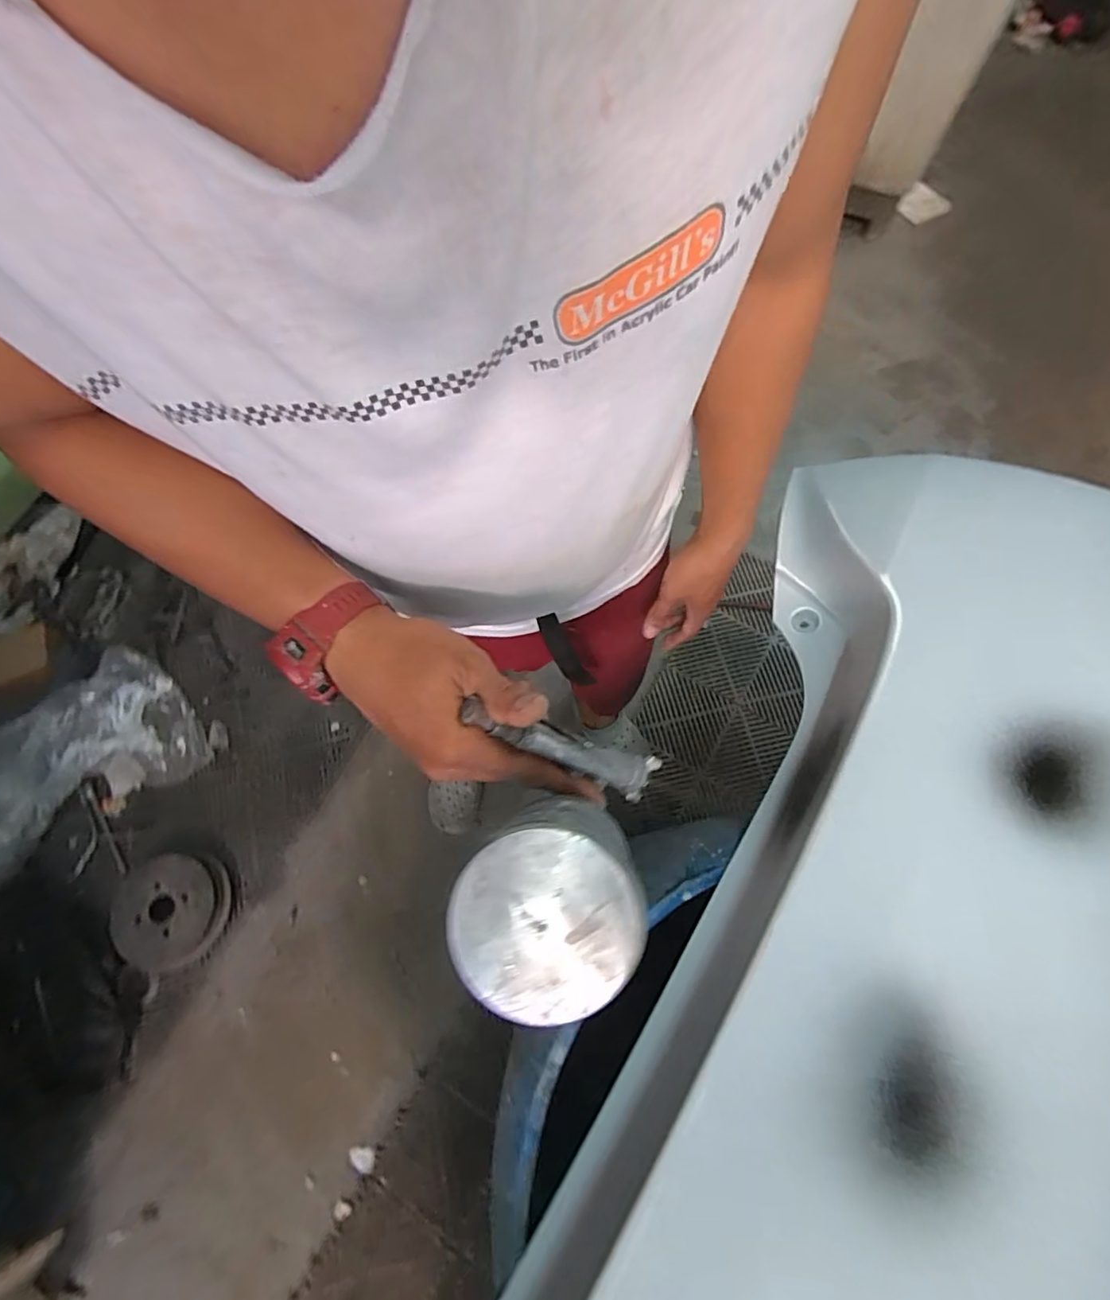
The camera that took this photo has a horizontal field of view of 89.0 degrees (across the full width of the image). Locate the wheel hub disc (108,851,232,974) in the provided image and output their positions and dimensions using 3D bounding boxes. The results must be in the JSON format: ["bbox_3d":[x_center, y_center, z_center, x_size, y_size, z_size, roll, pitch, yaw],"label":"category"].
[{"bbox_3d":[-0.830,0.558,1.223,0.228,0.064,0.228,-1,70,2],"label":"wheel hub disc"}]

